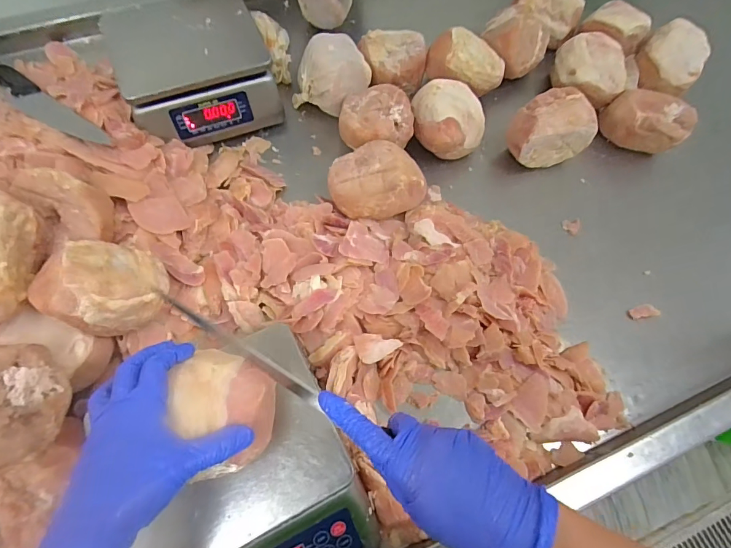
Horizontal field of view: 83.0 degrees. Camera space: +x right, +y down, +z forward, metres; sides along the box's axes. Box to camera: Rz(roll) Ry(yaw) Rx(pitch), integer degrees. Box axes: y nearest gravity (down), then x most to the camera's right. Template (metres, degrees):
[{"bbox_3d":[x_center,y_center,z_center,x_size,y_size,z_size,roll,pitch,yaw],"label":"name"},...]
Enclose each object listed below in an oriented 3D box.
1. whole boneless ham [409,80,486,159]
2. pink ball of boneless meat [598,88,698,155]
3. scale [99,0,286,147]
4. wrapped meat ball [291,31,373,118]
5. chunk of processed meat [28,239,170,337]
[{"bbox_3d":[0.142,-0.262,0.715,0.120,0.097,0.127,-6,67,-6],"label":"whole boneless ham"},{"bbox_3d":[0.501,-0.270,0.746,0.137,0.080,0.081,20,67,5],"label":"pink ball of boneless meat"},{"bbox_3d":[-0.281,-0.339,0.684,0.227,0.106,0.220,-23,70,-13],"label":"scale"},{"bbox_3d":[-0.057,-0.349,0.729,0.112,0.098,0.115,1,66,-3],"label":"wrapped meat ball"},{"bbox_3d":[-0.313,0.011,0.496,0.102,0.093,0.117,25,67,8],"label":"chunk of processed meat"}]

